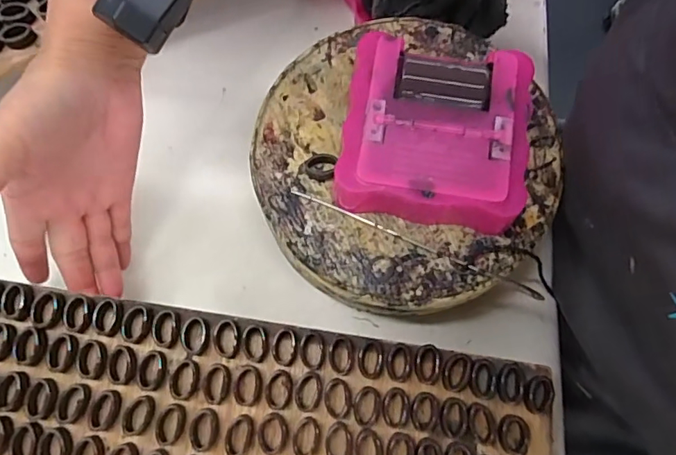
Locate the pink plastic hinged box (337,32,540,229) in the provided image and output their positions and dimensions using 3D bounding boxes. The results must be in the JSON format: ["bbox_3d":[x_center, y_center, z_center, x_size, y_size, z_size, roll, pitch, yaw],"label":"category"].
[{"bbox_3d":[0.059,-0.057,0.304,0.108,0.039,0.108,10,73,-1],"label":"pink plastic hinged box"}]

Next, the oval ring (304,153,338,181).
[{"bbox_3d":[-0.011,-0.038,0.313,0.021,0.007,0.016,-4,73,-3],"label":"oval ring"}]

